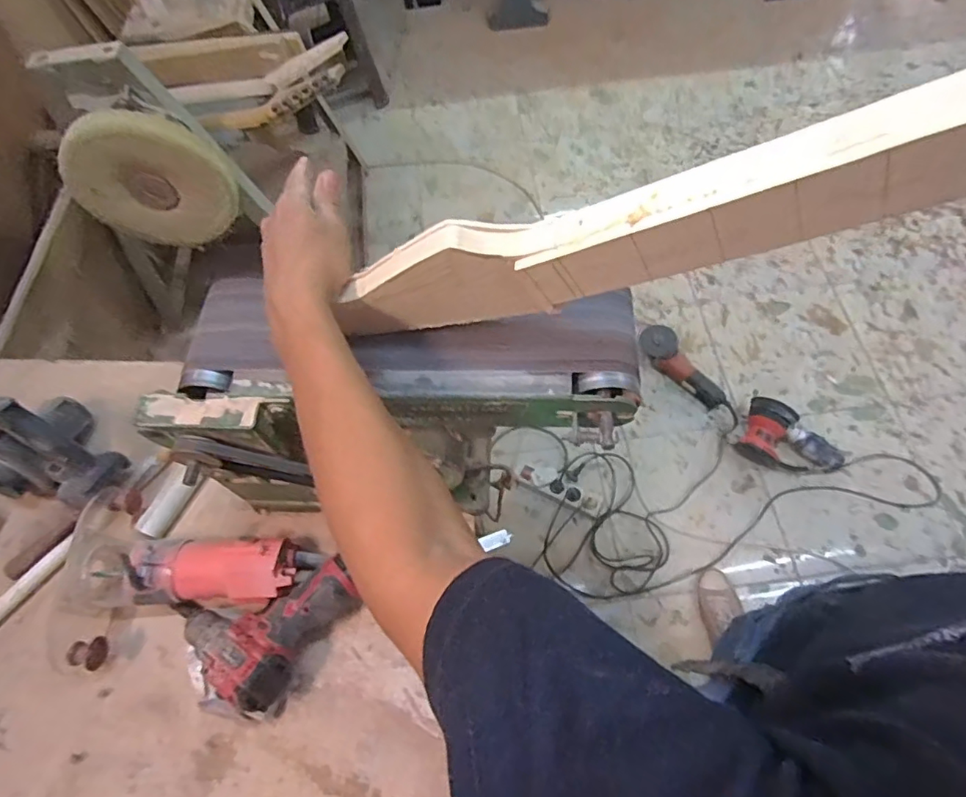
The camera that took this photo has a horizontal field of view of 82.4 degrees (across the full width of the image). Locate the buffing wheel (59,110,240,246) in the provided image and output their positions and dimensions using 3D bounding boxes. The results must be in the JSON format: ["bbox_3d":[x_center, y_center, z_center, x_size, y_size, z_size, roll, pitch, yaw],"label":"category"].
[{"bbox_3d":[-0.571,-0.372,0.965,0.261,0.255,0.034,-11,63,-2],"label":"buffing wheel"}]

